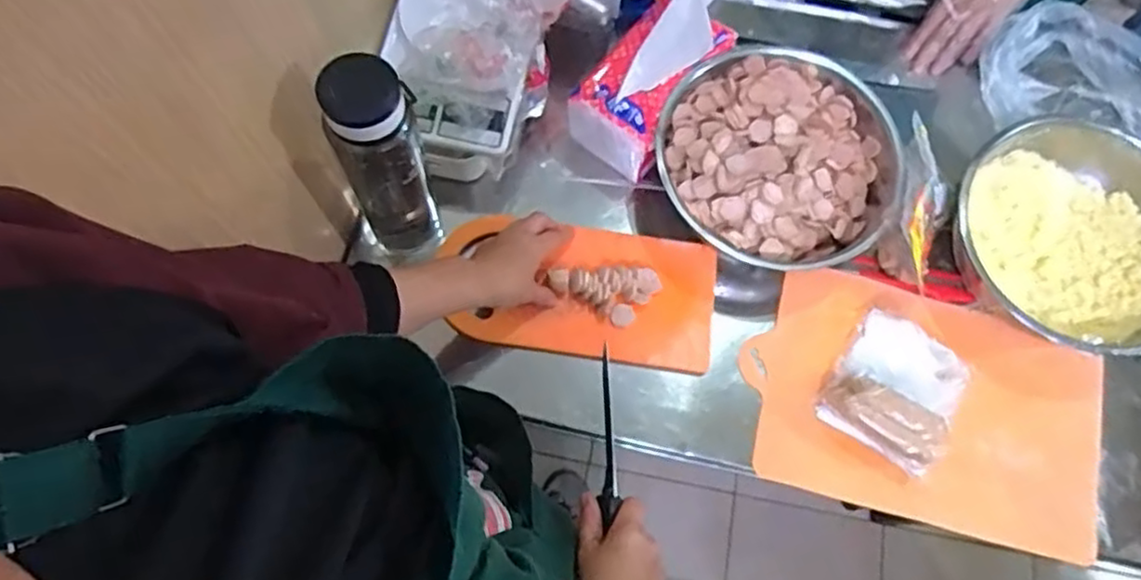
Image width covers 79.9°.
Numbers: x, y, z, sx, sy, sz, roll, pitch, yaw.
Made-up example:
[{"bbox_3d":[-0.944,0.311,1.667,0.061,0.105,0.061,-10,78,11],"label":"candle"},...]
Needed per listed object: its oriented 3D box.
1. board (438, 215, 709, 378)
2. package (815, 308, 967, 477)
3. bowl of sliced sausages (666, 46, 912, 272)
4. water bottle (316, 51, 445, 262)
[{"bbox_3d":[0.007,0.002,0.731,0.288,0.016,0.139,8,78,1],"label":"board"},{"bbox_3d":[0.334,0.098,0.689,0.116,0.044,0.124,31,72,9],"label":"package"},{"bbox_3d":[0.237,-0.149,0.751,0.267,0.072,0.266,1,70,-2],"label":"bowl of sliced sausages"},{"bbox_3d":[-0.175,-0.117,0.643,0.075,0.254,0.076,-21,72,-9],"label":"water bottle"}]

